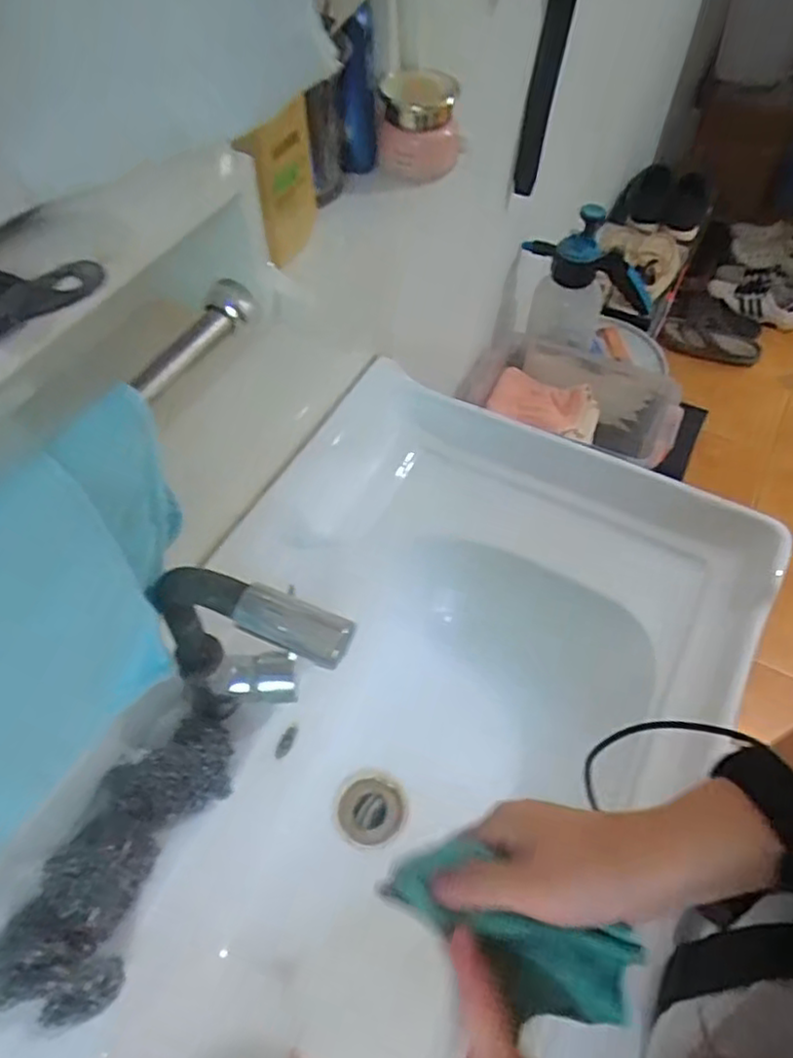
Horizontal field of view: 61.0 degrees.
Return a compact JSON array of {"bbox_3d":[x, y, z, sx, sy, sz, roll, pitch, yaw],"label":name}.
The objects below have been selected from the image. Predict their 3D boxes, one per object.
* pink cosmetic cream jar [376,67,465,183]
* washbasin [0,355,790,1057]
[{"bbox_3d":[0.015,-0.274,0.457,0.050,0.055,0.051,23,59,15],"label":"pink cosmetic cream jar"},{"bbox_3d":[-0.009,0.244,0.599,0.464,0.179,0.798,24,59,16],"label":"washbasin"}]

